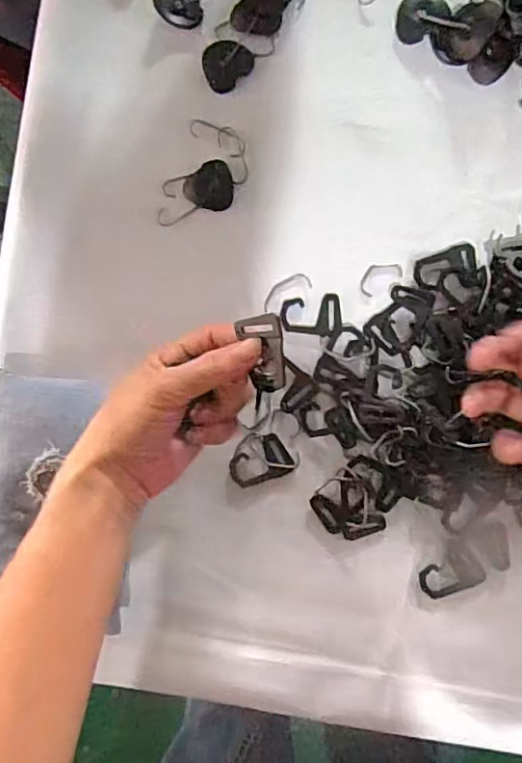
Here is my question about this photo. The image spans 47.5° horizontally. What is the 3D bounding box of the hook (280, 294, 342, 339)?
[{"bbox_3d":[0.035,-0.045,0.414,0.041,0.004,0.029,-7,87,3],"label":"hook"}]

